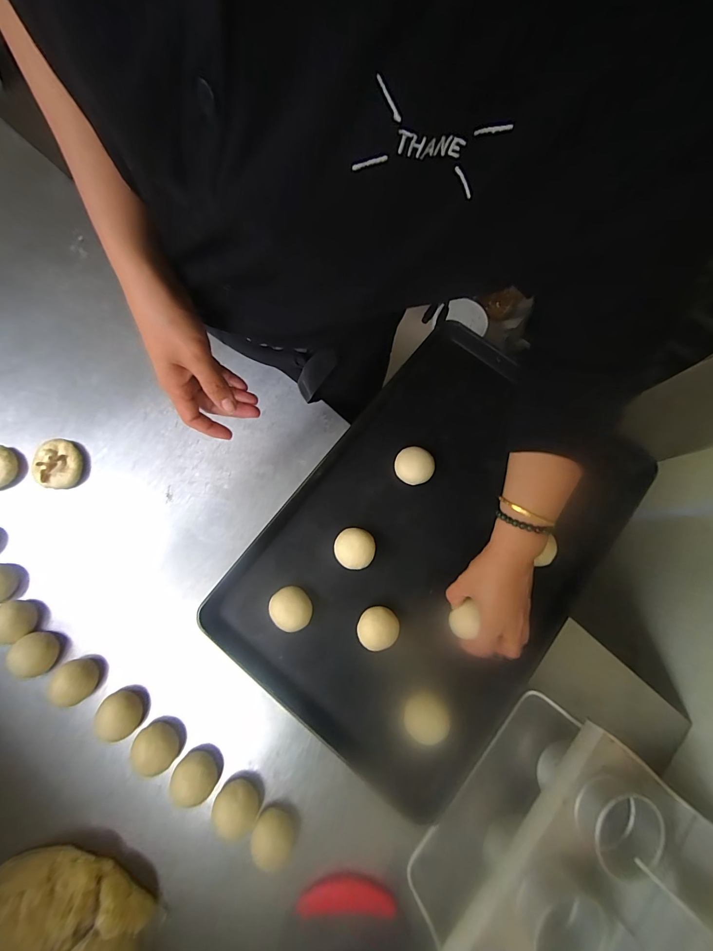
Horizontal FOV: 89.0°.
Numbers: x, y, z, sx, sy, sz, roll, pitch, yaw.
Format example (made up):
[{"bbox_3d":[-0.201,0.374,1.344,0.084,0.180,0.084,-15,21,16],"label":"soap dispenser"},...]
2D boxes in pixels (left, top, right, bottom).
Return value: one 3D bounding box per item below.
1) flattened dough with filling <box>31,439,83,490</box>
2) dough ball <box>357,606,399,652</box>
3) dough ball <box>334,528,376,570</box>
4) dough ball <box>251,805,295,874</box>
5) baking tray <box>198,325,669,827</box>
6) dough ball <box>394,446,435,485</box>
[{"bbox_3d":[-0.455,-0.019,0.546,0.066,0.024,0.073,1,78,-2],"label":"flattened dough with filling"},{"bbox_3d":[0.029,0.210,0.498,0.053,0.036,0.056,0,78,-2],"label":"dough ball"},{"bbox_3d":[-0.003,0.106,0.525,0.056,0.031,0.055,0,78,-2],"label":"dough ball"},{"bbox_3d":[-0.104,0.446,0.453,0.056,0.049,0.049,13,77,1],"label":"dough ball"},{"bbox_3d":[0.118,0.090,0.527,0.408,0.032,0.614,38,79,6],"label":"baking tray"},{"bbox_3d":[0.086,-0.015,0.551,0.062,0.035,0.057,39,79,7],"label":"dough ball"}]

